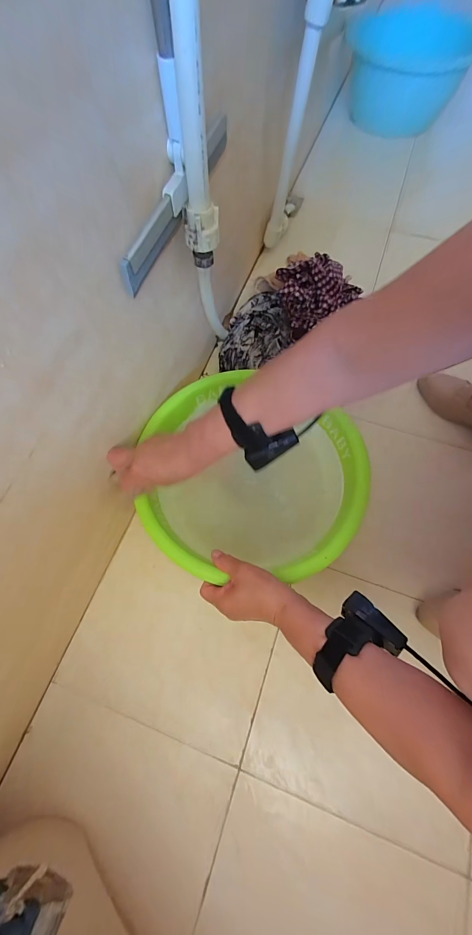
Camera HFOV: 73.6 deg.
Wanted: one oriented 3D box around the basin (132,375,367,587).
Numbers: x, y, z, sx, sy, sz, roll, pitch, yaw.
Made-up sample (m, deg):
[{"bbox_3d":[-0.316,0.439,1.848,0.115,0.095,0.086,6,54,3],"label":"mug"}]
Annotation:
[{"bbox_3d":[0.029,0.010,0.518,0.319,0.101,0.342,0,69,0],"label":"basin"}]

